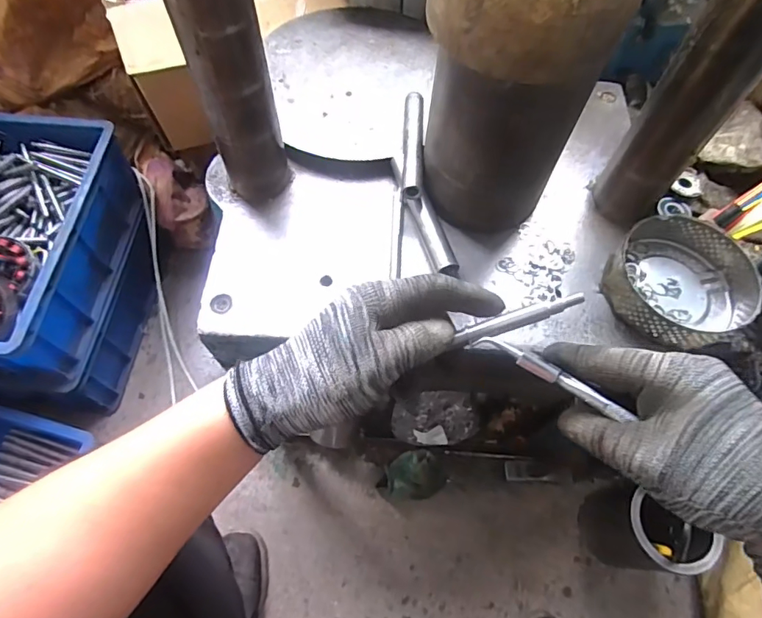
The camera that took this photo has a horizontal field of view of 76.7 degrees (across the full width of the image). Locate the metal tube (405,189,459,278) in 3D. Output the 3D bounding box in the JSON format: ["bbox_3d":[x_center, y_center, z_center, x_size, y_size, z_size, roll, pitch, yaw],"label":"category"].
[{"bbox_3d":[0.051,-0.074,0.481,0.026,0.021,0.099,-16,65,-10],"label":"metal tube"}]

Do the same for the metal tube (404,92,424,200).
[{"bbox_3d":[0.035,-0.179,0.514,0.019,0.015,0.146,3,63,0],"label":"metal tube"}]

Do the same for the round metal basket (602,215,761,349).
[{"bbox_3d":[0.288,-0.023,0.462,0.128,0.042,0.126,1,63,-1],"label":"round metal basket"}]

